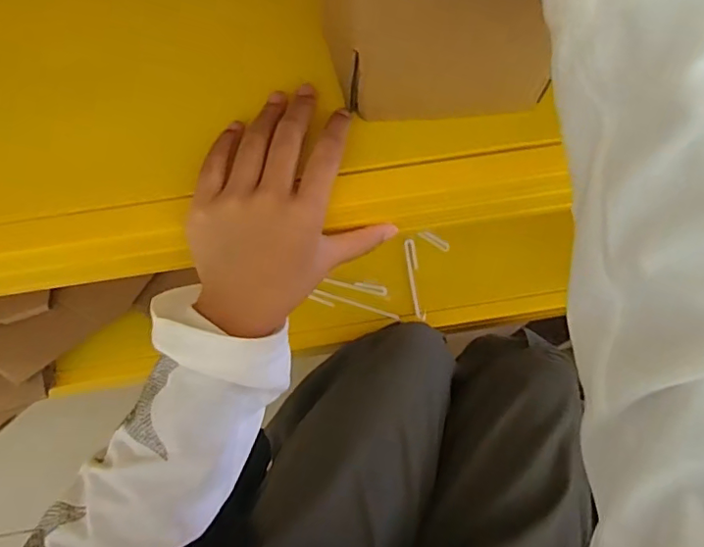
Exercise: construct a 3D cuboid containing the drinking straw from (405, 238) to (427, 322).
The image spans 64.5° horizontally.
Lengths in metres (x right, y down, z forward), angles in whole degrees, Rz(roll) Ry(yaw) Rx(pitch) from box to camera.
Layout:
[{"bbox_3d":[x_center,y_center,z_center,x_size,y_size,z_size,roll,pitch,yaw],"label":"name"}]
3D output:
[{"bbox_3d":[0.077,0.005,0.680,0.014,0.008,0.103,-8,71,-4],"label":"drinking straw"}]

